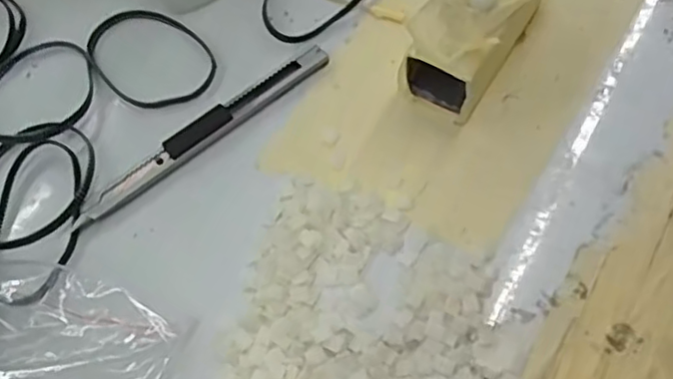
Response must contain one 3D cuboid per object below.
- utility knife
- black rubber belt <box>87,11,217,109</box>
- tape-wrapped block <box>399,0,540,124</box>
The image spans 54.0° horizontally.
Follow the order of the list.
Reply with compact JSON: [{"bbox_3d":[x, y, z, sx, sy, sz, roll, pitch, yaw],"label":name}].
[{"bbox_3d":[-0.057,-0.025,0.293,0.130,0.007,0.014,-40,68,-15],"label":"utility knife"},{"bbox_3d":[-0.089,-0.063,0.317,0.069,0.005,0.049,41,73,20],"label":"black rubber belt"},{"bbox_3d":[0.062,-0.074,0.288,0.044,0.043,0.081,28,69,17],"label":"tape-wrapped block"}]

